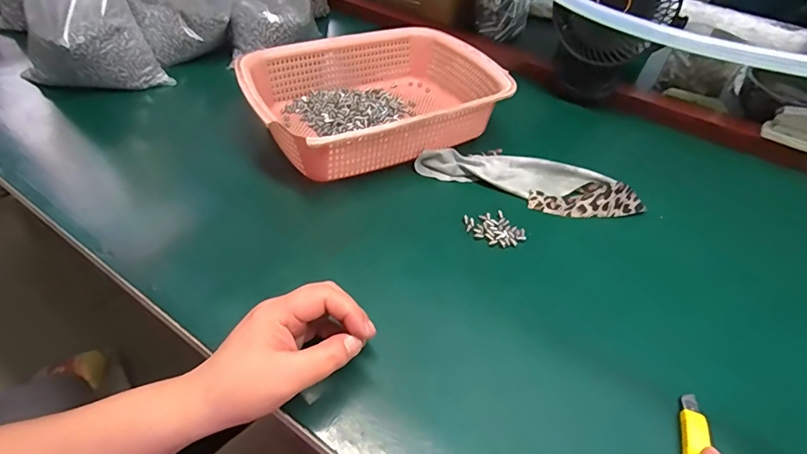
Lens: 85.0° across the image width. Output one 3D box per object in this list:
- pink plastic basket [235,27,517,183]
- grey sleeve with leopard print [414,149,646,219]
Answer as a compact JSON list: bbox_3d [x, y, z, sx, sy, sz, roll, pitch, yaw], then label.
[{"bbox_3d":[-0.037,-0.158,0.541,0.283,0.074,0.209,-19,51,-22],"label":"pink plastic basket"},{"bbox_3d":[0.143,-0.058,0.502,0.243,0.019,0.072,17,47,11],"label":"grey sleeve with leopard print"}]

